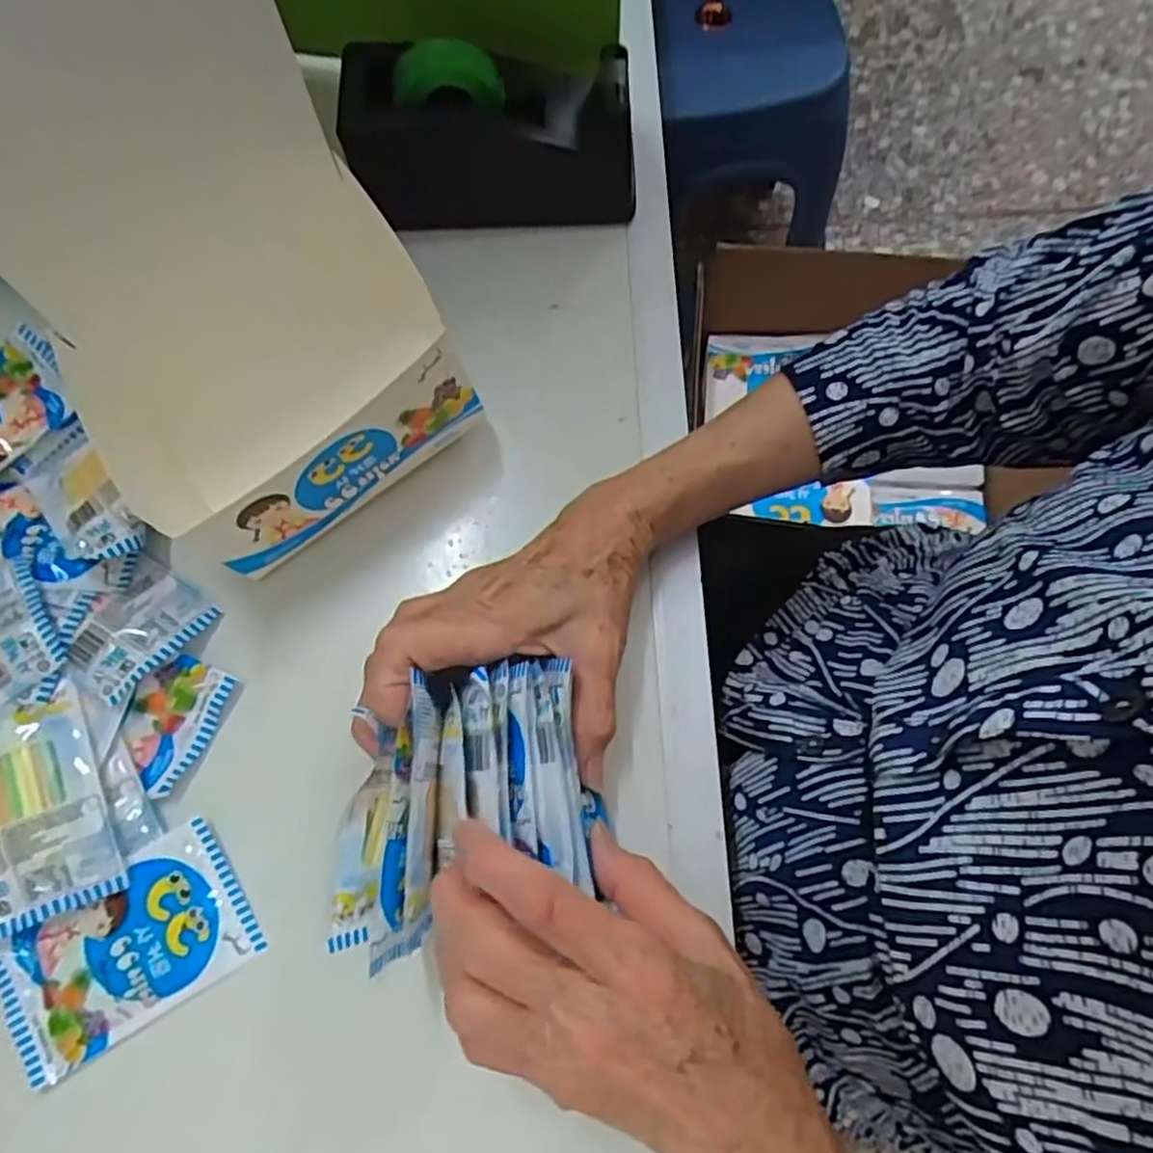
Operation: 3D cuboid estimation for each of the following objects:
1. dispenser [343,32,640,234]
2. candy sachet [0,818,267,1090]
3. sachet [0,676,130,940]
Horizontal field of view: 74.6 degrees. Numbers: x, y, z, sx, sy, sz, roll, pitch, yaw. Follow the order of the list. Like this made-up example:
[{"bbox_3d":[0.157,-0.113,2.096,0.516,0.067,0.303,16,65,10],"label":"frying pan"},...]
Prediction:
[{"bbox_3d":[-0.044,-0.232,0.398,0.148,0.087,0.063,-4,73,0],"label":"dispenser"},{"bbox_3d":[-0.194,0.160,0.324,0.102,0.010,0.063,-31,75,-8],"label":"candy sachet"},{"bbox_3d":[-0.238,0.101,0.332,0.059,0.019,0.093,-21,74,-5],"label":"sachet"}]

